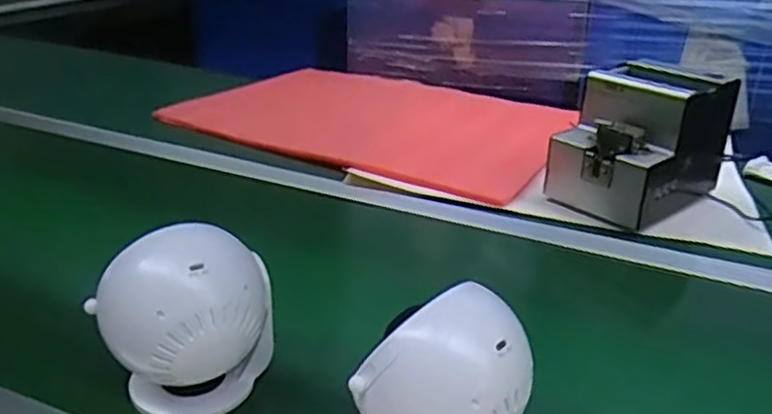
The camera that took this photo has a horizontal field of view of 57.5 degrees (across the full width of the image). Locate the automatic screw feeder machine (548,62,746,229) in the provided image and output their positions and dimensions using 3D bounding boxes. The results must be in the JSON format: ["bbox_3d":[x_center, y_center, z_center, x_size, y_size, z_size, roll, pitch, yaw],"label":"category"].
[{"bbox_3d":[0.297,-0.080,0.818,0.183,0.141,0.128,-18,34,-38],"label":"automatic screw feeder machine"}]

